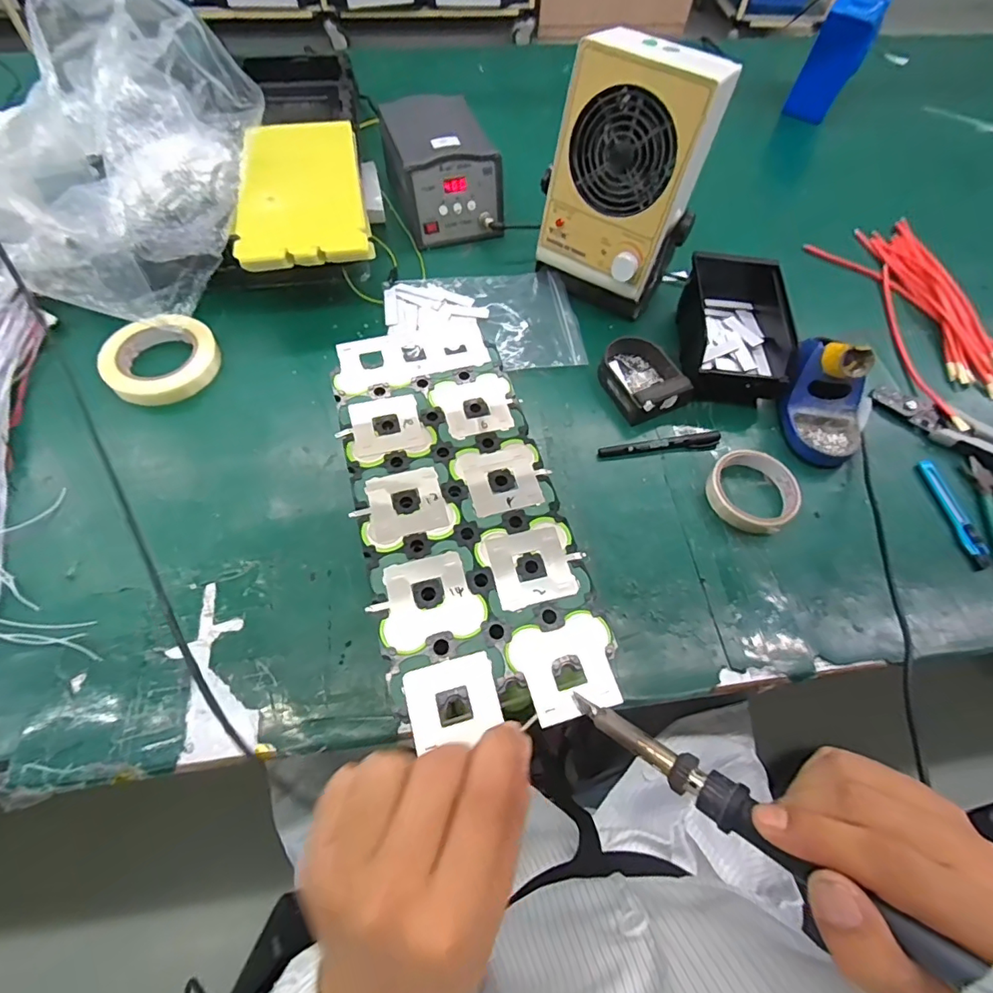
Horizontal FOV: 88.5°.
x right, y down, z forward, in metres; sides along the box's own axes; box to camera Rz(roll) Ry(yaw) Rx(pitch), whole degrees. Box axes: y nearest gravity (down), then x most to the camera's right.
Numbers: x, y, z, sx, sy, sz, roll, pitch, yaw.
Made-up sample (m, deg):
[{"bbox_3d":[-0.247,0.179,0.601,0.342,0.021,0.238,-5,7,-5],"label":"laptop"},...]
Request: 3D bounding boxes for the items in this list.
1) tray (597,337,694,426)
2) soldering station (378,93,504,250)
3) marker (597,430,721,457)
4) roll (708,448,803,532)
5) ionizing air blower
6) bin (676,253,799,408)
[{"bbox_3d":[0.164,-0.147,0.589,0.082,0.032,0.111,-28,67,-16],"label":"tray"},{"bbox_3d":[-0.078,-0.462,0.715,0.138,0.101,0.205,-13,64,-10],"label":"soldering station"},{"bbox_3d":[0.180,-0.056,0.559,0.136,0.014,0.018,-8,63,-7],"label":"marker"},{"bbox_3d":[0.268,-0.008,0.531,0.088,0.025,0.088,1,63,-2],"label":"roll"},{"bbox_3d":[0.147,-0.349,0.578,0.161,0.241,0.125,34,66,14],"label":"ionizing air blower"},{"bbox_3d":[0.282,-0.213,0.612,0.122,0.068,0.192,6,63,0],"label":"bin"}]

